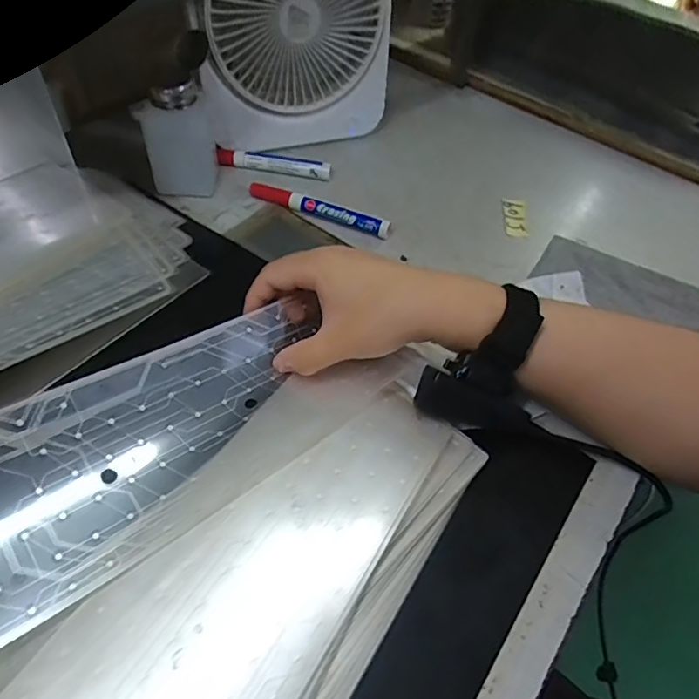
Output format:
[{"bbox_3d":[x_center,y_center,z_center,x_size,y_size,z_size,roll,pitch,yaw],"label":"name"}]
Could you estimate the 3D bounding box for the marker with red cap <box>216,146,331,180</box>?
[{"bbox_3d":[-0.075,-0.184,0.509,0.112,0.016,0.013,8,51,2],"label":"marker with red cap"}]

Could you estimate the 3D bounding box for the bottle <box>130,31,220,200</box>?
[{"bbox_3d":[-0.150,-0.204,0.456,0.055,0.121,0.068,0,52,-5],"label":"bottle"}]

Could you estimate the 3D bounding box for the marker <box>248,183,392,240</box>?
[{"bbox_3d":[-0.029,-0.129,0.474,0.139,0.016,0.011,20,53,11],"label":"marker"}]

